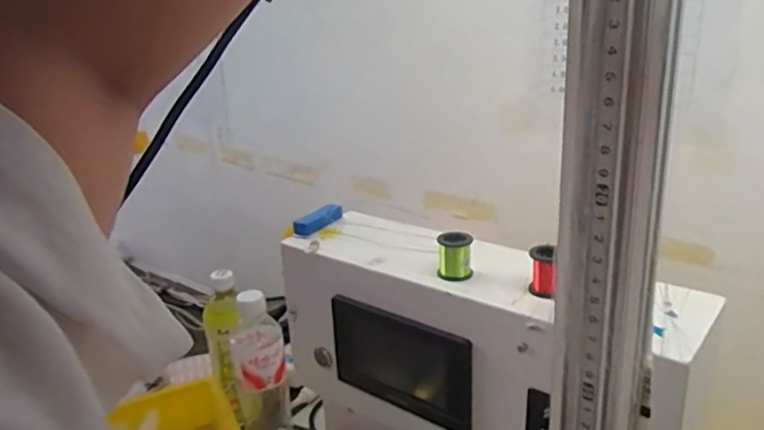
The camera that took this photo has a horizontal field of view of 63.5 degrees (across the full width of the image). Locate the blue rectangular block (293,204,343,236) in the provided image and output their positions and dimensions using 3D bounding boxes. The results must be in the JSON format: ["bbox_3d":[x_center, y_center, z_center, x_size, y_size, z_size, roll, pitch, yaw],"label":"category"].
[{"bbox_3d":[-0.061,0.003,0.601,0.014,0.014,0.071,11,24,34],"label":"blue rectangular block"}]

